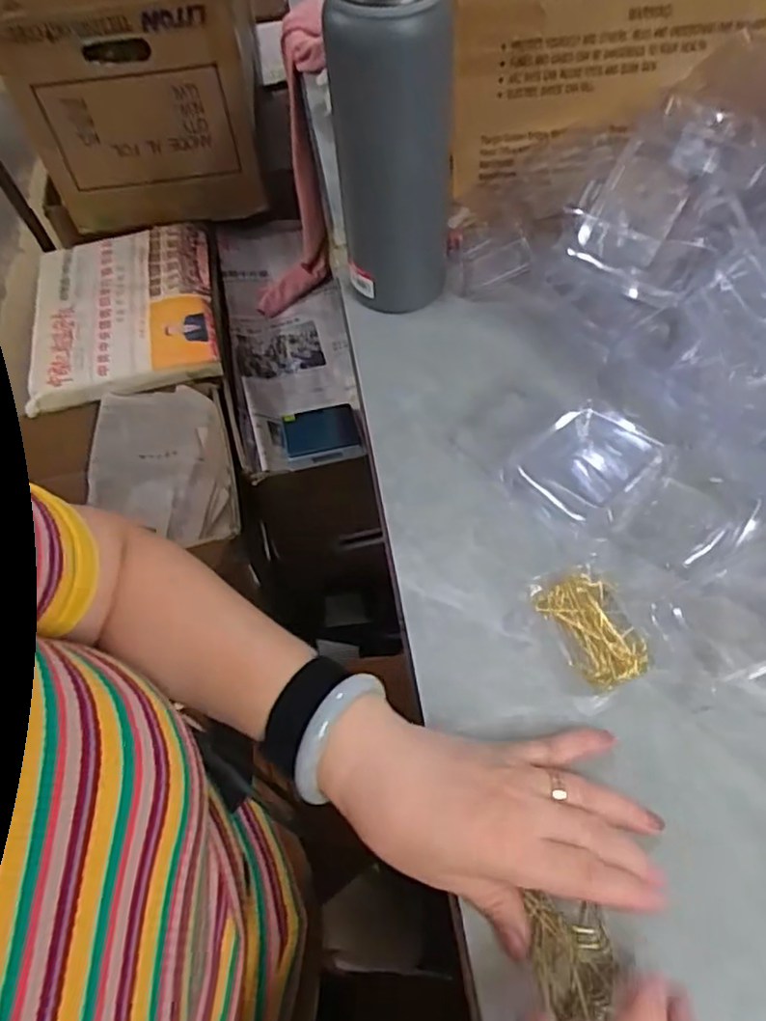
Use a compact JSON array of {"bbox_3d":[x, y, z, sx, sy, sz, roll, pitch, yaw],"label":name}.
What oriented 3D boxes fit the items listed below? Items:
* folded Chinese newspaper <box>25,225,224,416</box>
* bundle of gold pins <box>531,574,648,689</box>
[{"bbox_3d":[-0.393,-0.312,1.002,0.257,0.033,0.337,-12,58,-4],"label":"folded Chinese newspaper"},{"bbox_3d":[0.125,0.071,0.390,0.040,0.014,0.069,-26,60,-13],"label":"bundle of gold pins"}]

